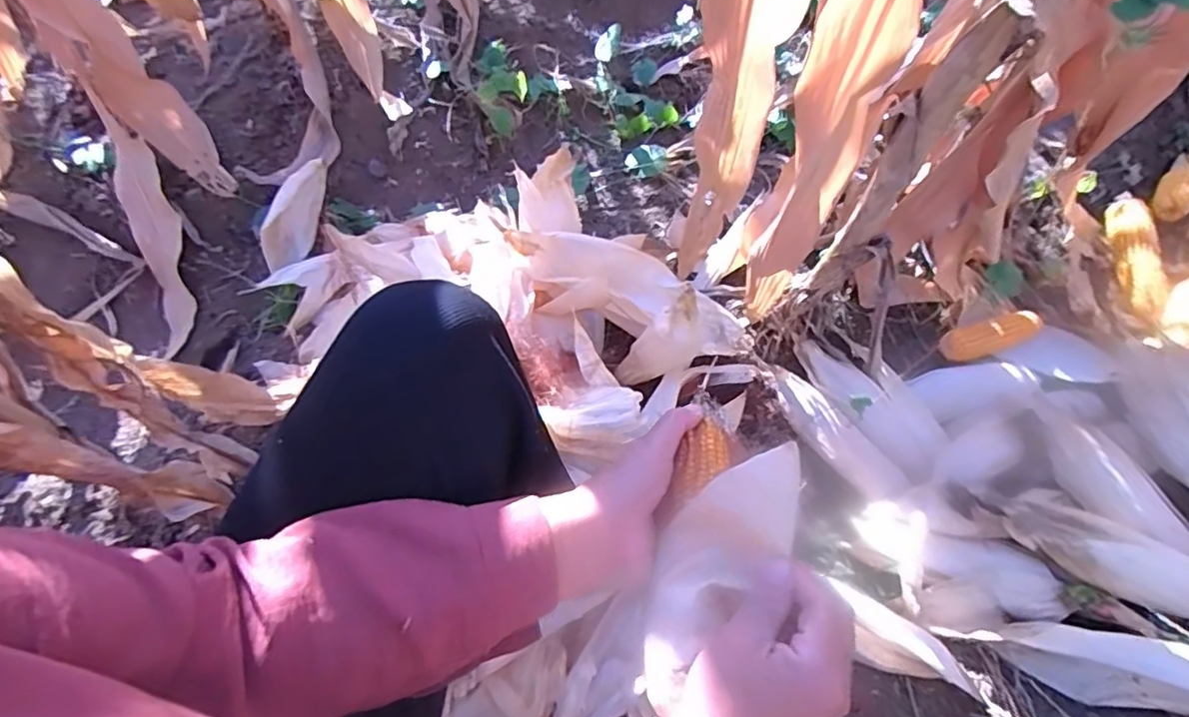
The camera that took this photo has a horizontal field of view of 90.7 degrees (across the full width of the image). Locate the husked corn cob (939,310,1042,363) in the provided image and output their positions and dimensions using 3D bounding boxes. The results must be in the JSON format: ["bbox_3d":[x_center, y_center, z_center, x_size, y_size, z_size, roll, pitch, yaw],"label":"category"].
[{"bbox_3d":[0.542,-0.036,0.793,0.148,0.043,0.041,-18,64,-9],"label":"husked corn cob"}]

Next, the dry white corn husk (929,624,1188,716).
[{"bbox_3d":[0.494,0.301,0.582,0.258,0.059,0.067,4,61,25],"label":"dry white corn husk"}]

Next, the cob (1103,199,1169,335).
[{"bbox_3d":[0.810,-0.146,0.873,0.041,0.060,0.201,-8,84,-4],"label":"cob"}]

